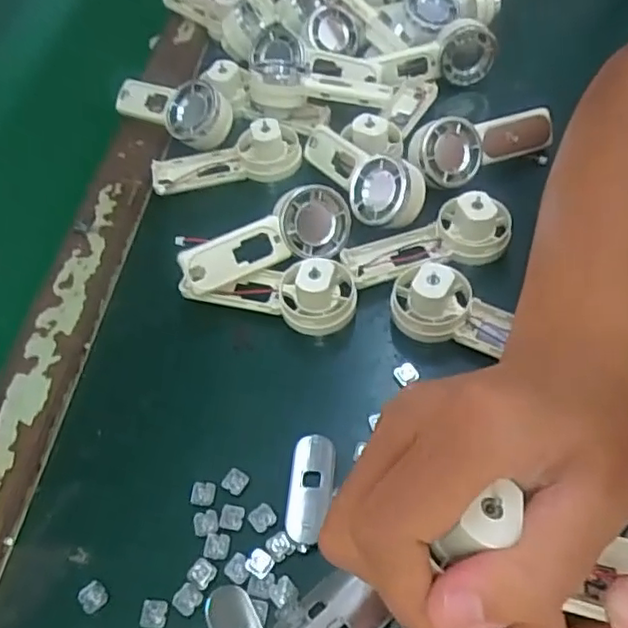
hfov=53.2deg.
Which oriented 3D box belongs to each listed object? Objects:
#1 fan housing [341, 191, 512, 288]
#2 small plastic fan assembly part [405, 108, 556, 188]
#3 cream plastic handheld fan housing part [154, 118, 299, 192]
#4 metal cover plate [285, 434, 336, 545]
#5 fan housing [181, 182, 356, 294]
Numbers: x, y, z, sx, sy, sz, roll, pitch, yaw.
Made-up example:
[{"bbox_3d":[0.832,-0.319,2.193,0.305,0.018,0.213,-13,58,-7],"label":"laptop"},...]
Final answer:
[{"bbox_3d":[0.061,-0.042,0.336,0.090,0.028,0.036,-11,53,-3],"label":"fan housing"},{"bbox_3d":[0.102,-0.100,0.379,0.086,0.038,0.022,-11,14,-17],"label":"small plastic fan assembly part"},{"bbox_3d":[-0.054,-0.096,0.384,0.090,0.030,0.031,-10,53,-2],"label":"cream plastic handheld fan housing part"},{"bbox_3d":[-0.001,0.075,0.273,0.019,0.004,0.048,2,54,7],"label":"metal cover plate"},{"bbox_3d":[-0.025,-0.040,0.331,0.093,0.036,0.016,-22,10,-17],"label":"fan housing"}]

